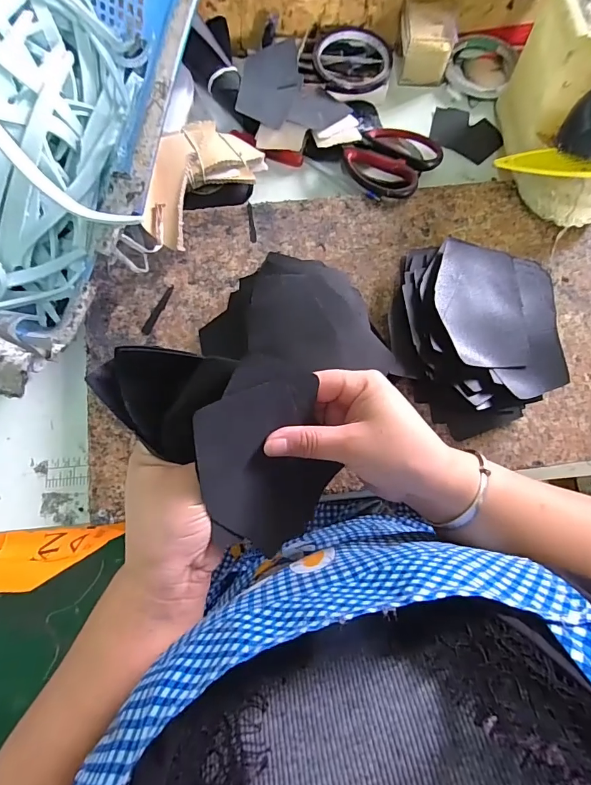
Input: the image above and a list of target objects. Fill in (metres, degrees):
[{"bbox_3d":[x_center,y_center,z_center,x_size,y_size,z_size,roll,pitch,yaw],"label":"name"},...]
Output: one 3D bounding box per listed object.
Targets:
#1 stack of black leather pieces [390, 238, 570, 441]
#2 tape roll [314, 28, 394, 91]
[{"bbox_3d":[0.161,-0.049,0.377,0.148,0.053,0.157,12,76,1],"label":"stack of black leather pieces"},{"bbox_3d":[0.063,-0.390,0.484,0.090,0.013,0.090,0,76,-2],"label":"tape roll"}]

